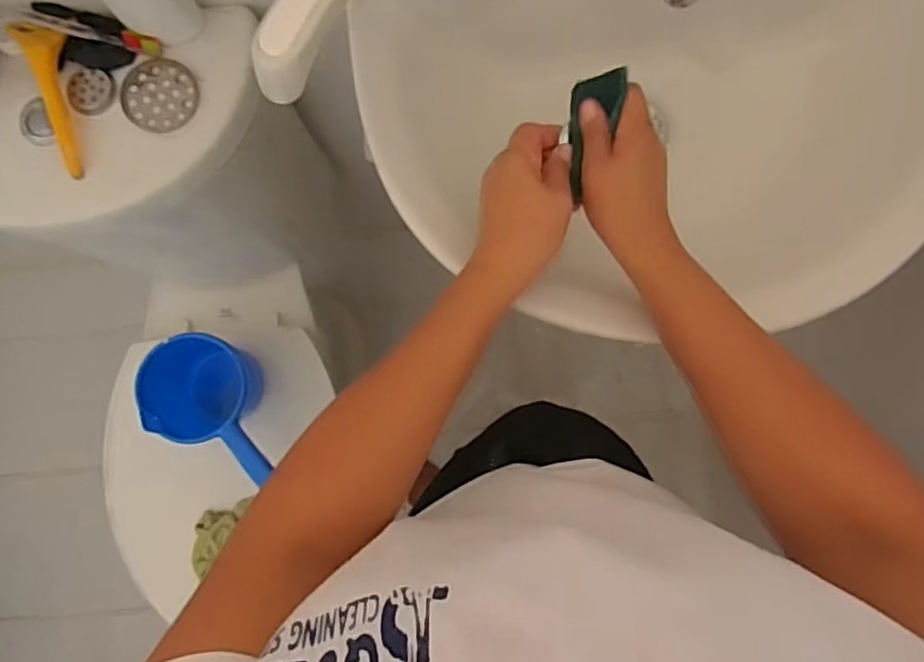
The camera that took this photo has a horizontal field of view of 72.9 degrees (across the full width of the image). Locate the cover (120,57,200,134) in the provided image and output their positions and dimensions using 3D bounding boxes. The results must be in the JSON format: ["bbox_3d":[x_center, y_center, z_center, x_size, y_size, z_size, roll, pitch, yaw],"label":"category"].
[{"bbox_3d":[-0.289,-0.225,0.599,0.070,0.012,0.068,0,83,3],"label":"cover"}]

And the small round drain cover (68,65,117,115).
[{"bbox_3d":[-0.353,-0.230,0.596,0.039,0.012,0.044,8,83,4],"label":"small round drain cover"}]

